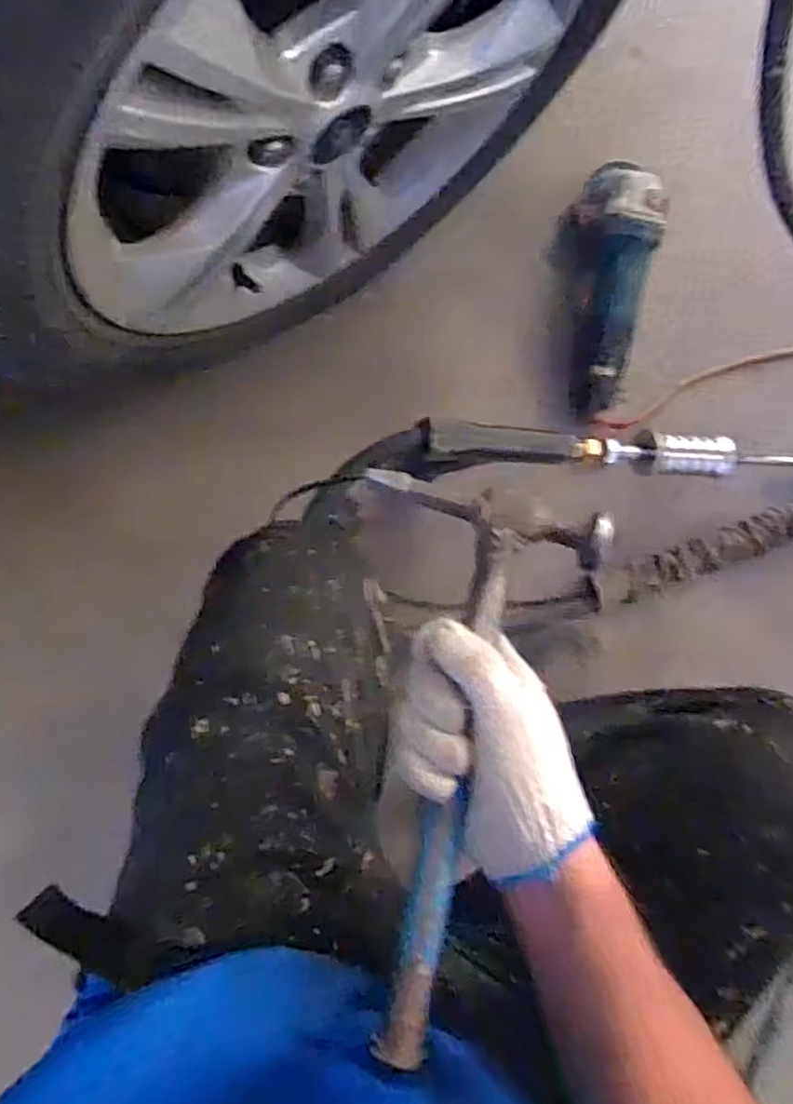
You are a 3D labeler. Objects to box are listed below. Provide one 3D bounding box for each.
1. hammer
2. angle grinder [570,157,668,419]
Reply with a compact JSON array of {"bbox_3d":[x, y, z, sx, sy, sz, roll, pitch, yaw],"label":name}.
[{"bbox_3d":[0.035,0.105,0.361,0.126,0.031,0.291,9,81,-6],"label":"hammer"},{"bbox_3d":[0.232,-0.288,0.744,0.087,0.089,0.270,9,90,-6],"label":"angle grinder"}]

